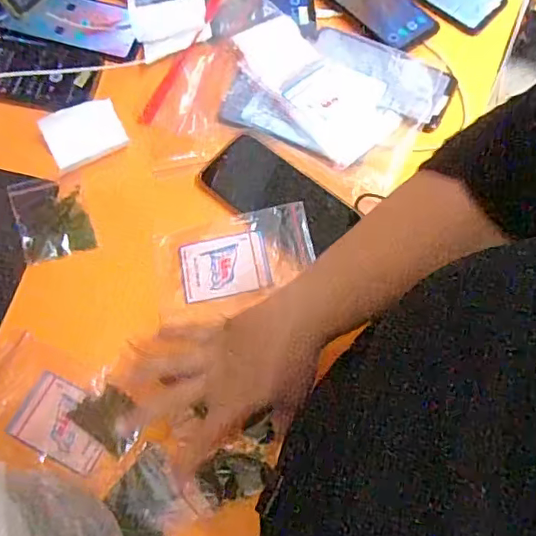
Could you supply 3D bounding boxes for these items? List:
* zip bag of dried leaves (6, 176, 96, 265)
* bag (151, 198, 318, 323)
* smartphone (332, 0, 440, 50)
[{"bbox_3d":[-0.218,-0.051,0.573,0.067,0.016,0.087,-18,70,-8],"label":"zip bag of dried leaves"},{"bbox_3d":[-0.034,-0.006,0.553,0.154,0.009,0.097,-13,71,3],"label":"bag"},{"bbox_3d":[0.126,-0.320,0.672,0.076,0.012,0.167,-40,75,-15],"label":"smartphone"}]

